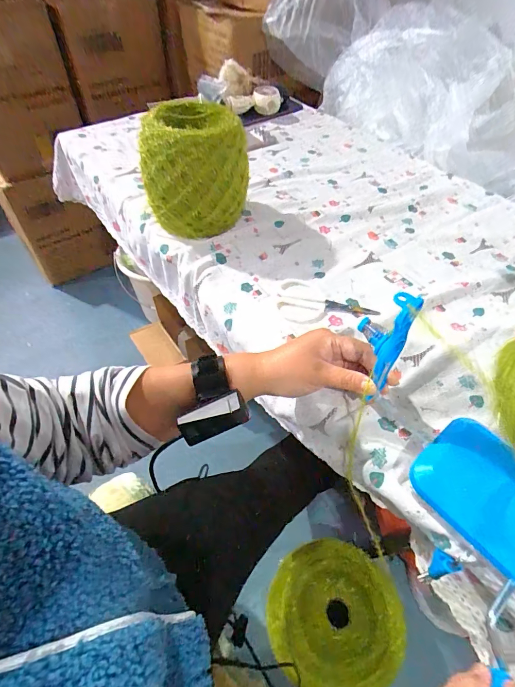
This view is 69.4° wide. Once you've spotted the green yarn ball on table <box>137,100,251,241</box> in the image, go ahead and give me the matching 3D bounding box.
[{"bbox_3d":[-0.094,-0.253,0.564,0.133,0.149,0.124,1,51,-1],"label":"green yarn ball on table"}]

